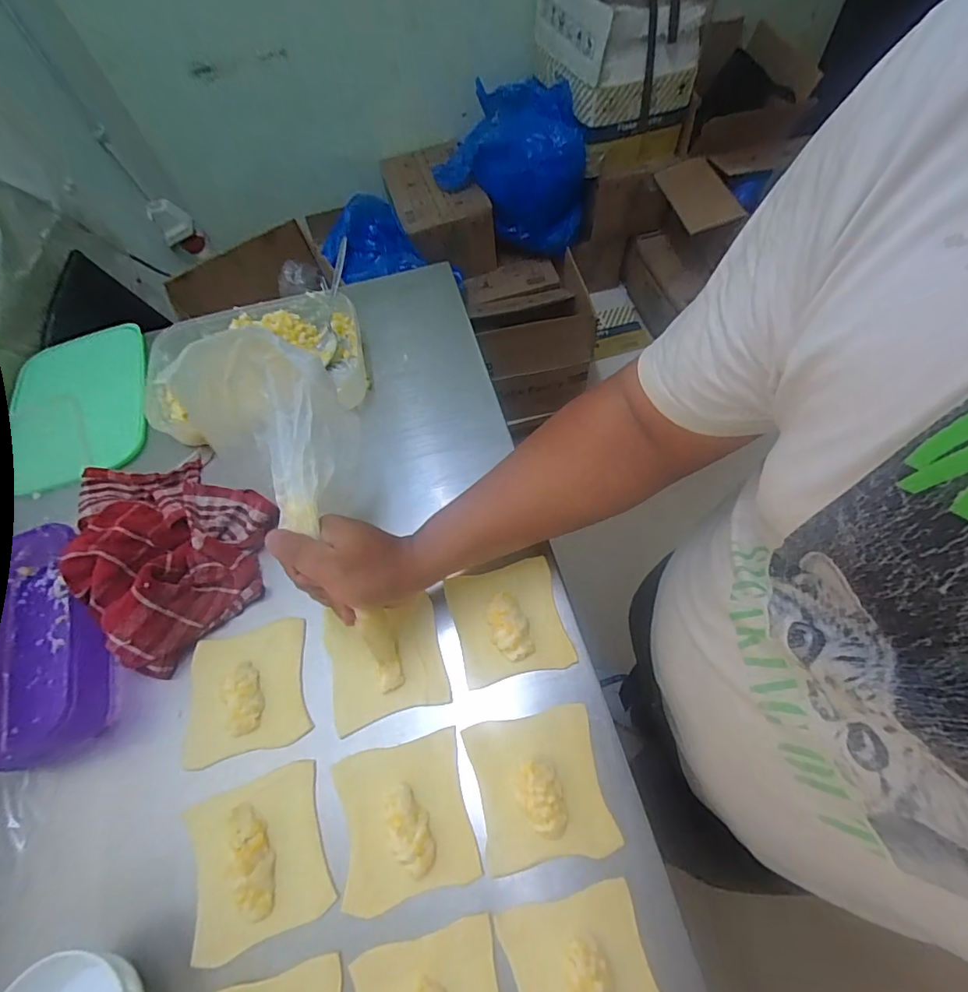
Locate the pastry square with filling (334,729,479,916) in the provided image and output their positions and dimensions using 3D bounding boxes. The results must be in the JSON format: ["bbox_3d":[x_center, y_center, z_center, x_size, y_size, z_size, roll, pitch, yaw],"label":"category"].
[{"bbox_3d":[-0.064,0.253,0.380,0.100,0.017,0.103,-15,62,-4],"label":"pastry square with filling"}]

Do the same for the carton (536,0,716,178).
[{"bbox_3d":[0.338,-1.134,1.272,0.333,0.354,0.343,-29,64,-10],"label":"carton"}]

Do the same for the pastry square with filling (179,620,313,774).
[{"bbox_3d":[-0.219,0.174,0.436,0.110,0.017,0.106,-14,62,-4],"label":"pastry square with filling"}]

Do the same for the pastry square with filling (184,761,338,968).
[{"bbox_3d":[-0.180,0.281,0.375,0.102,0.014,0.103,-19,63,-7],"label":"pastry square with filling"}]

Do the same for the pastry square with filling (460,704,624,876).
[{"bbox_3d":[0.044,0.229,0.383,0.101,0.020,0.103,-10,62,-2],"label":"pastry square with filling"}]

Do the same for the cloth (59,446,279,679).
[{"bbox_3d":[-0.330,0.036,0.498,0.230,0.057,0.182,40,71,21],"label":"cloth"}]

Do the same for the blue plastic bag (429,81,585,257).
[{"bbox_3d":[0.067,-0.921,1.376,0.392,0.346,0.236,-13,62,-2],"label":"blue plastic bag"}]

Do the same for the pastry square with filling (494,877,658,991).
[{"bbox_3d":[0.068,0.332,0.328,0.094,0.019,0.094,-15,62,-4],"label":"pastry square with filling"}]

